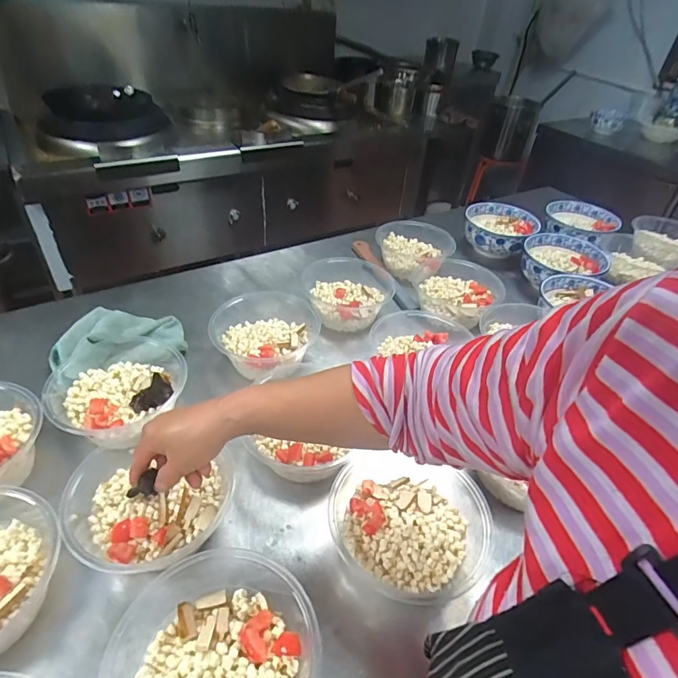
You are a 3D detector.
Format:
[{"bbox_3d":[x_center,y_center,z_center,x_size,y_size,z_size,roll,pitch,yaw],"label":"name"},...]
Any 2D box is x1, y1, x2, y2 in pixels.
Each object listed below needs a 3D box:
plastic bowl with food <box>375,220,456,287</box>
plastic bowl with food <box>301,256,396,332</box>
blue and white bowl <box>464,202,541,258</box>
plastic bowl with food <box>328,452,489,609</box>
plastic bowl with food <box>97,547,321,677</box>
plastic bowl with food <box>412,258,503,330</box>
[{"bbox_3d":[0.169,-0.204,0.969,0.161,0.059,0.165,25,47,20],"label":"plastic bowl with food"},{"bbox_3d":[0.025,-0.084,0.828,0.172,0.077,0.173,3,43,-3],"label":"plastic bowl with food"},{"bbox_3d":[0.385,-0.261,1.050,0.169,0.070,0.171,3,43,-3],"label":"blue and white bowl"},{"bbox_3d":[0.080,0.207,0.485,0.182,0.072,0.161,12,43,7],"label":"plastic bowl with food"},{"bbox_3d":[-0.113,0.280,0.389,0.190,0.063,0.182,3,43,-3],"label":"plastic bowl with food"},{"bbox_3d":[0.229,-0.091,0.848,0.158,0.064,0.170,3,43,-3],"label":"plastic bowl with food"}]

